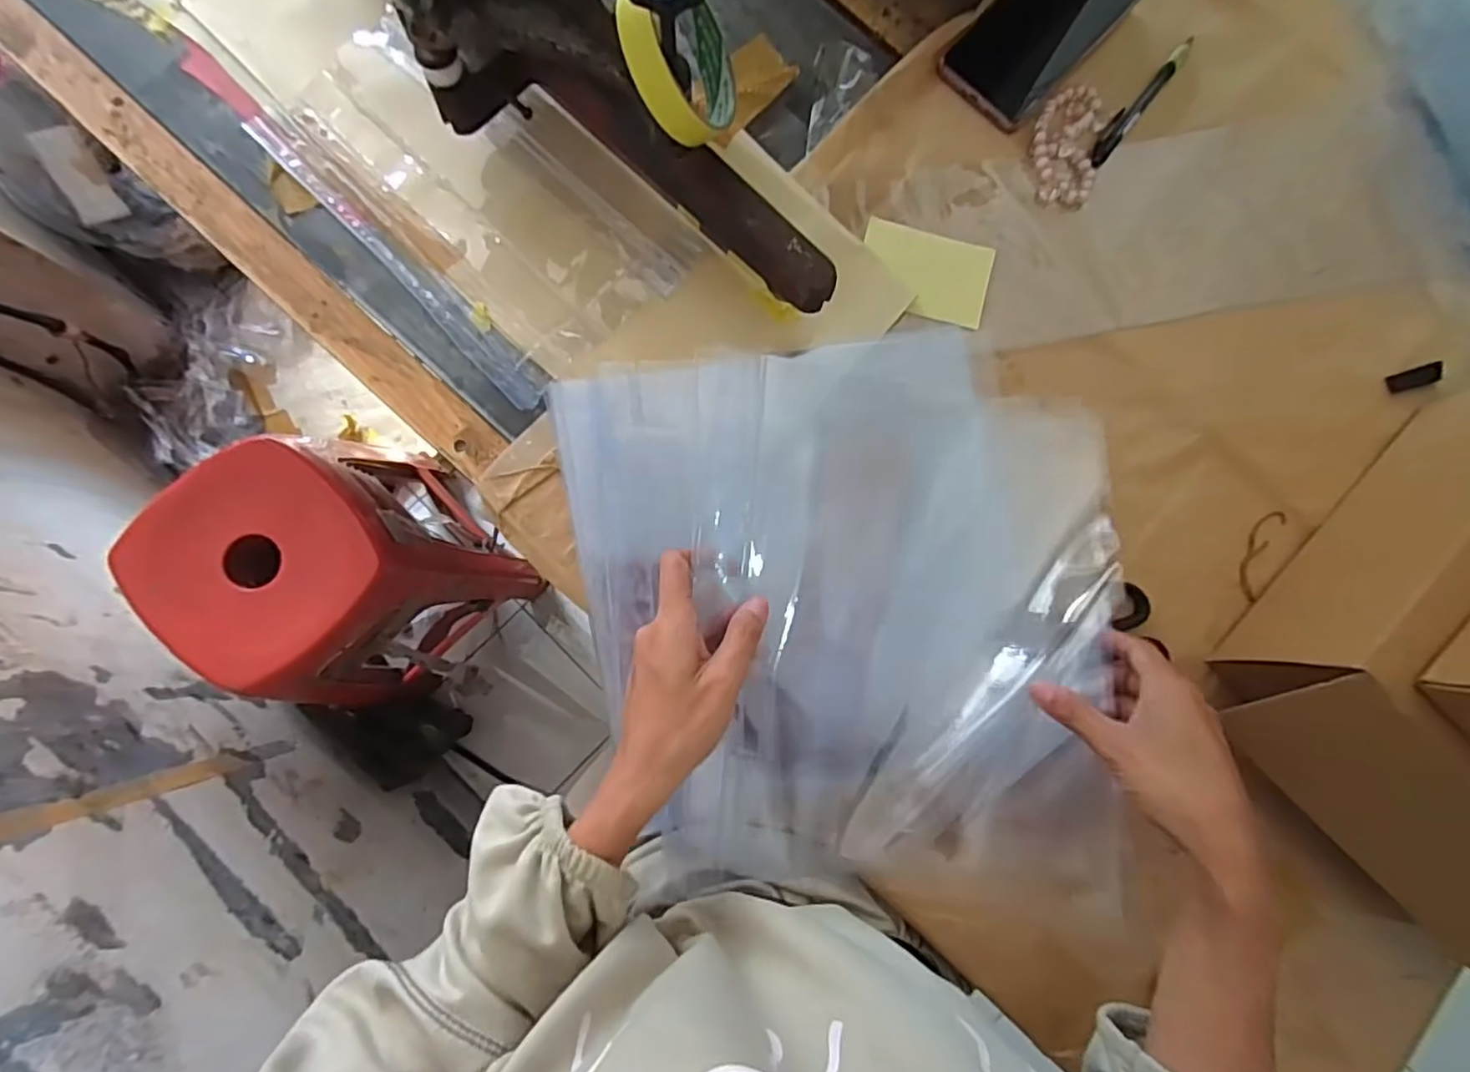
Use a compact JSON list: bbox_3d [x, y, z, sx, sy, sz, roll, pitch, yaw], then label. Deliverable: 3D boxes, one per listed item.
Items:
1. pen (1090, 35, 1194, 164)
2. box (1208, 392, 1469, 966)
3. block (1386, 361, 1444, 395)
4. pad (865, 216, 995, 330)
[{"bbox_3d":[0.308,-0.330,0.490,0.016,0.008,0.130,39,82,2],"label":"pen"},{"bbox_3d":[0.479,0.082,0.390,0.251,0.113,0.297,43,82,2],"label":"box"},{"bbox_3d":[0.499,-0.116,0.472,0.050,0.004,0.015,-17,84,-6],"label":"block"},{"bbox_3d":[0.136,-0.187,0.456,0.091,0.004,0.065,13,82,-2],"label":"pad"}]

